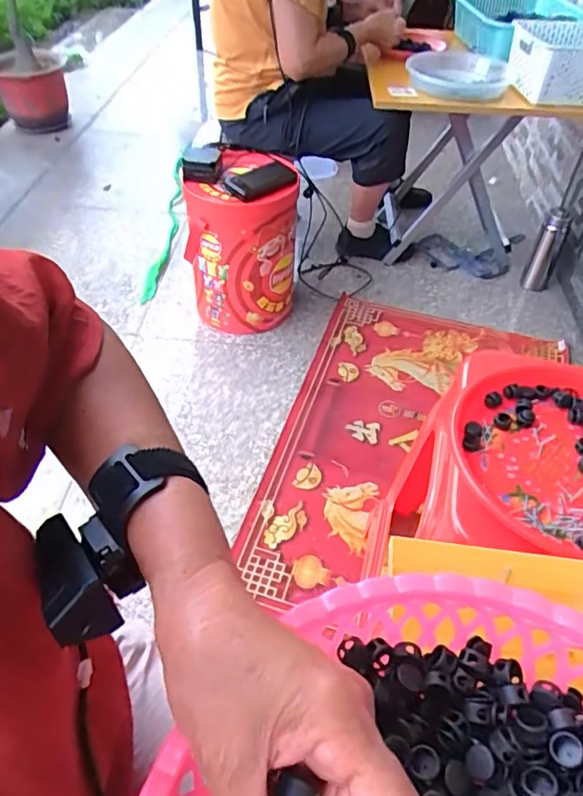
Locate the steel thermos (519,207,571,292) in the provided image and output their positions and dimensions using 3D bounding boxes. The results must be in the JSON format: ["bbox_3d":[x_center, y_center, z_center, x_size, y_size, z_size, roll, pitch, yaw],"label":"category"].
[{"bbox_3d":[0.684,-0.396,1.501,0.070,0.204,0.070,23,50,18],"label":"steel thermos"}]

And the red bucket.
[{"bbox_3d":[-0.114,-0.351,1.321,0.235,0.369,0.235,1,47,-1],"label":"red bucket"}]

